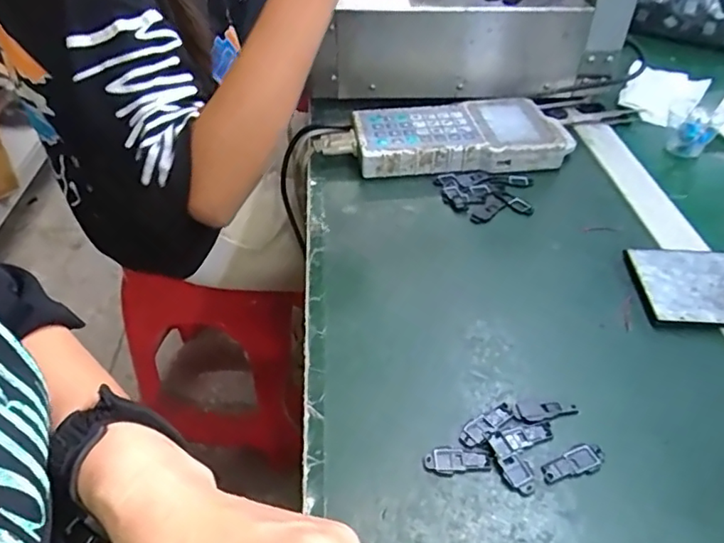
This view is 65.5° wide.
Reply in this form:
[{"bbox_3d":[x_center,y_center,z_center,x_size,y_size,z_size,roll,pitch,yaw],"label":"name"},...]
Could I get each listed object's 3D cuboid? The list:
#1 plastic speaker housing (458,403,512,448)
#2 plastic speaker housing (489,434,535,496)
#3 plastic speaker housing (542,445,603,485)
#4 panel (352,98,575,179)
[{"bbox_3d":[0.076,0.094,0.348,0.041,0.004,0.014,-29,47,-26],"label":"plastic speaker housing"},{"bbox_3d":[0.087,0.111,0.328,0.017,0.004,0.038,-18,43,-16],"label":"plastic speaker housing"},{"bbox_3d":[0.123,0.112,0.329,0.040,0.004,0.016,-16,42,-13],"label":"plastic speaker housing"},{"bbox_3d":[0.106,-0.138,0.587,0.226,0.043,0.108,-9,41,-6],"label":"panel"}]

